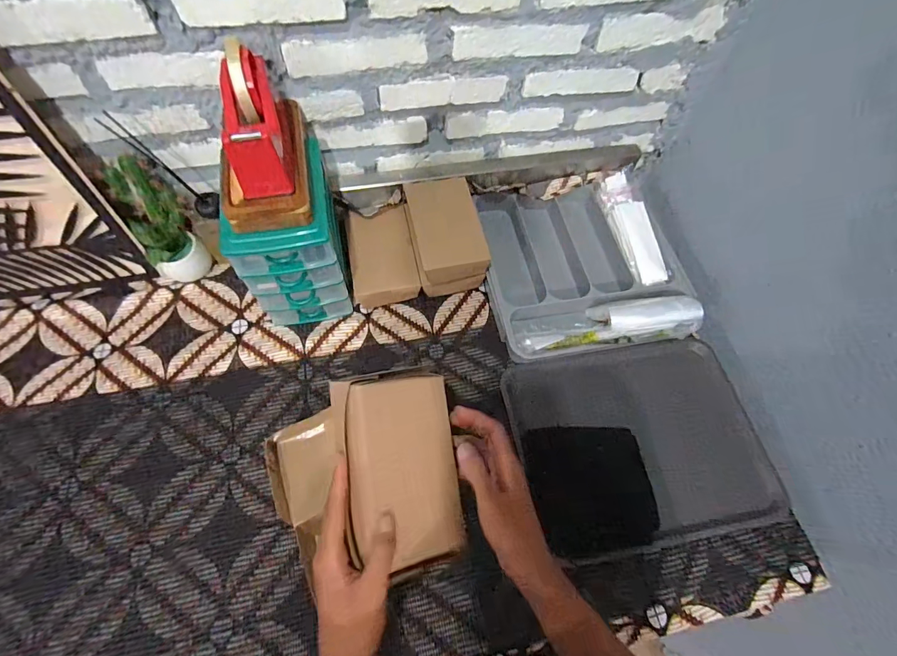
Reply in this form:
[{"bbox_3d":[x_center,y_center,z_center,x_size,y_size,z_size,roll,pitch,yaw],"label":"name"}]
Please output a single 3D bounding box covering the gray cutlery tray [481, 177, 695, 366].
[{"bbox_3d":[0.225,-0.114,0.726,0.331,0.069,0.340,-7,64,-6],"label":"gray cutlery tray"}]

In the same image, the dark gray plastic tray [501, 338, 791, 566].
[{"bbox_3d":[0.282,0.164,0.619,0.351,0.023,0.281,-9,64,-7],"label":"dark gray plastic tray"}]

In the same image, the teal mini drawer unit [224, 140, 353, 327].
[{"bbox_3d":[-0.233,-0.127,0.631,0.142,0.210,0.161,-14,65,-9],"label":"teal mini drawer unit"}]

